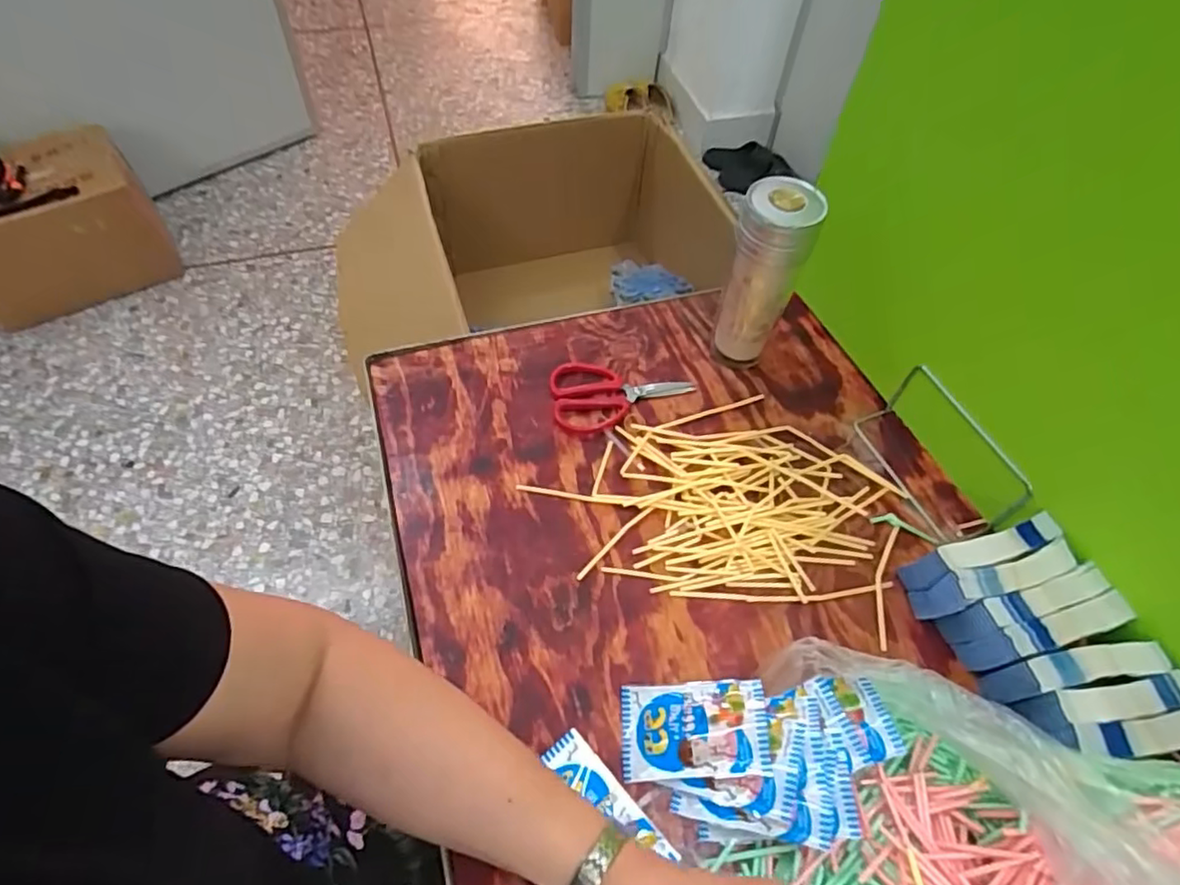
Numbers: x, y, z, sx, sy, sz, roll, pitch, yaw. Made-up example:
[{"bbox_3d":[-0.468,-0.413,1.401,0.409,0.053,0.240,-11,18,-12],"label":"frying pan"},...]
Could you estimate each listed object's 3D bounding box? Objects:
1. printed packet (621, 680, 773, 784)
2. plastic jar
[{"bbox_3d":[0.073,0.204,0.460,0.103,0.008,0.066,-11,43,14],"label":"printed packet"},{"bbox_3d":[0.161,-0.150,0.613,0.063,0.189,0.058,1,56,-2],"label":"plastic jar"}]

